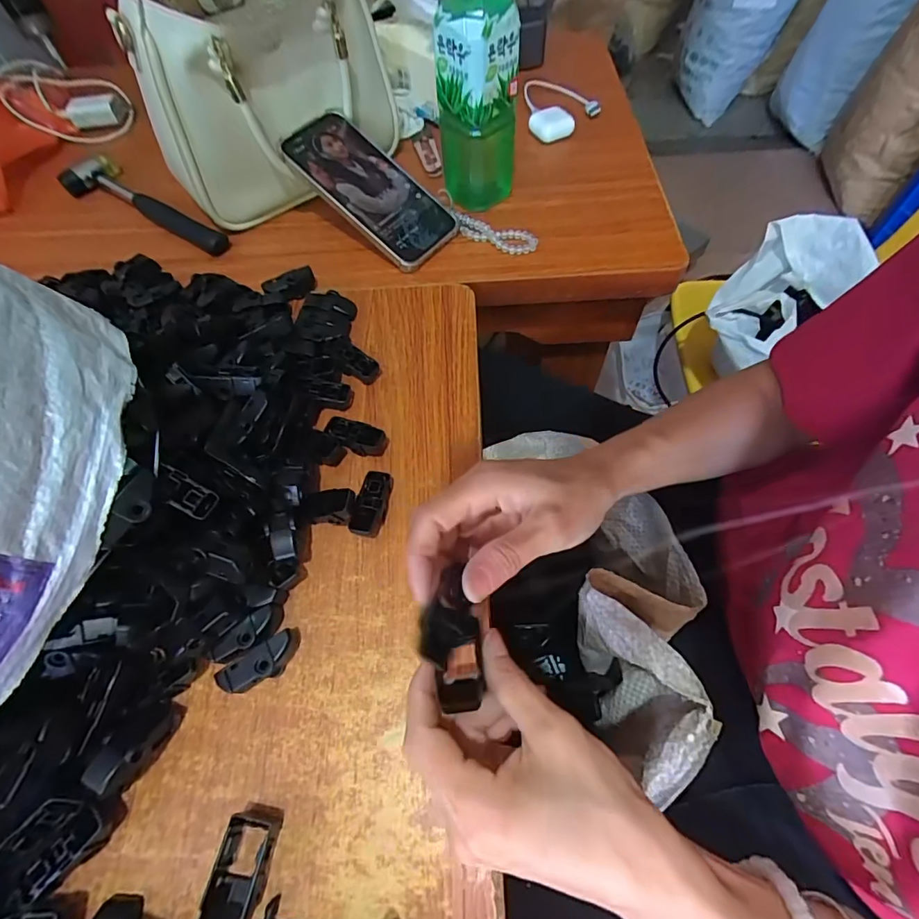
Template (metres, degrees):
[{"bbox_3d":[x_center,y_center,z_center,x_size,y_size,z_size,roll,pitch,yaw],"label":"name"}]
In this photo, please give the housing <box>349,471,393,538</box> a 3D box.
[{"bbox_3d":[-0.059,0.031,0.316,0.021,0.021,0.048,5,61,4],"label":"housing"}]

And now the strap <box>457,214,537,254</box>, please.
[{"bbox_3d":[0.035,-0.224,0.455,0.084,0.009,0.029,15,63,10],"label":"strap"}]

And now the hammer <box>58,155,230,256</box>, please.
[{"bbox_3d":[-0.342,-0.275,0.500,0.249,0.023,0.057,32,67,17],"label":"hammer"}]

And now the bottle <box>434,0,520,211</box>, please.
[{"bbox_3d":[0.017,-0.337,0.414,0.073,0.196,0.070,0,61,2],"label":"bottle"}]

